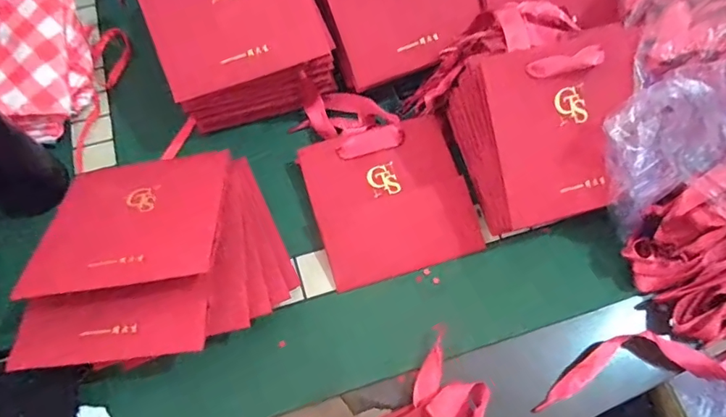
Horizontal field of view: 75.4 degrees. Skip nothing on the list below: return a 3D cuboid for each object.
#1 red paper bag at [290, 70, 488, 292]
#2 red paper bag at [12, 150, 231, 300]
[{"bbox_3d":[0.017,-0.033,0.442,0.137,0.033,0.187,-17,67,-9],"label":"red paper bag"},{"bbox_3d":[-0.185,0.002,0.386,0.141,0.010,0.155,-9,41,-3],"label":"red paper bag"}]

